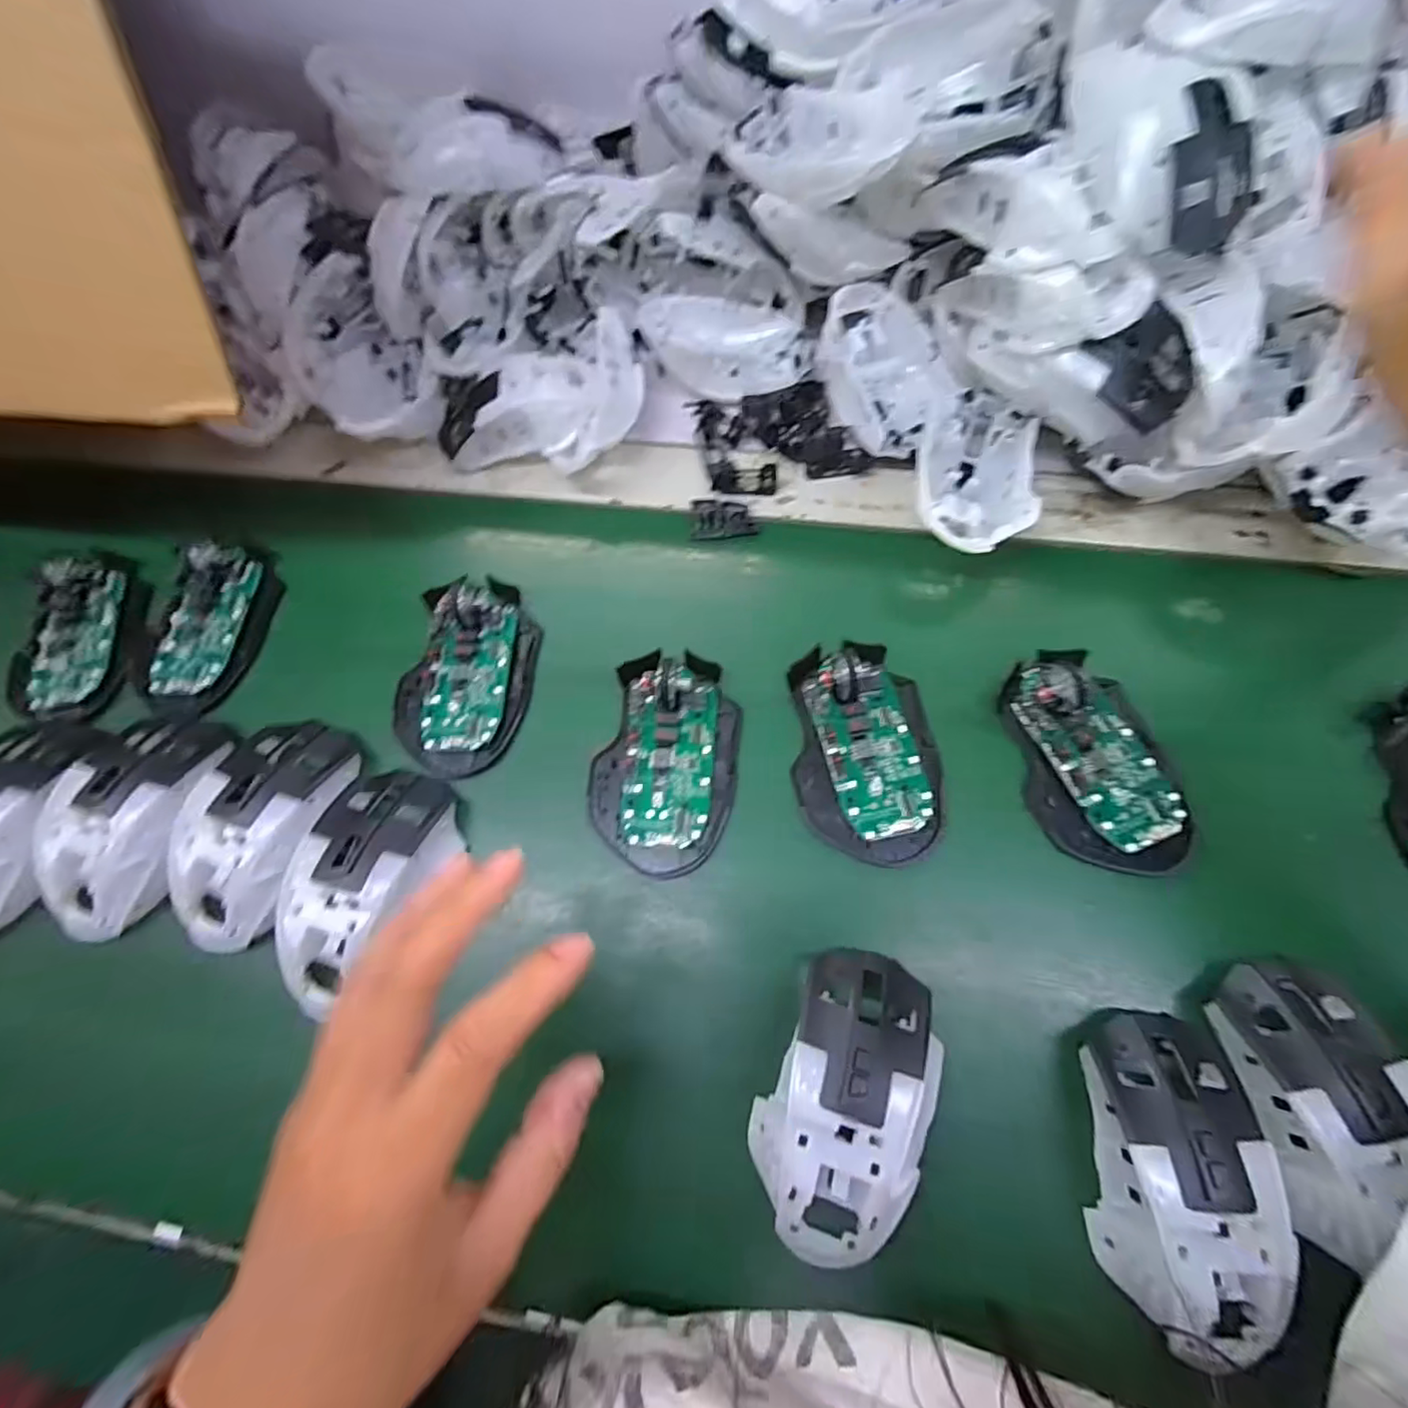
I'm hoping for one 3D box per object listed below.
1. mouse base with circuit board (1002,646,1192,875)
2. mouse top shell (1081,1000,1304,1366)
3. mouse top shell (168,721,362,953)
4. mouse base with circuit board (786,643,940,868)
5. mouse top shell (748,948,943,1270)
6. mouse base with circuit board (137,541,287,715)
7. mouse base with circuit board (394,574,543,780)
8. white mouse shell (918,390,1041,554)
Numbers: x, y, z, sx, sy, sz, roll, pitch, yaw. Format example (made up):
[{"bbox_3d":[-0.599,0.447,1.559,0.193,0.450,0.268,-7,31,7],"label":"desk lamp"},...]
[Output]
[{"bbox_3d":[0.197,0.026,0.310,0.069,0.020,0.112,-11,68,-2],"label":"mouse base with circuit board"},{"bbox_3d":[0.185,0.184,0.240,0.057,0.035,0.113,-1,68,2],"label":"mouse top shell"},{"bbox_3d":[-0.220,0.060,0.305,0.062,0.029,0.111,10,69,6],"label":"mouse top shell"},{"bbox_3d":[0.083,0.020,0.309,0.070,0.029,0.109,-1,68,2],"label":"mouse base with circuit board"},{"bbox_3d":[0.060,0.163,0.253,0.063,0.033,0.112,22,71,10],"label":"mouse top shell"},{"bbox_3d":[-0.290,-0.048,0.361,0.058,0.027,0.106,4,68,4],"label":"mouse base with circuit board"},{"bbox_3d":[-0.132,-0.019,0.341,0.069,0.018,0.111,11,69,6],"label":"mouse base with circuit board"},{"bbox_3d":[0.154,-0.129,0.358,0.065,0.035,0.104,8,69,5],"label":"white mouse shell"}]

